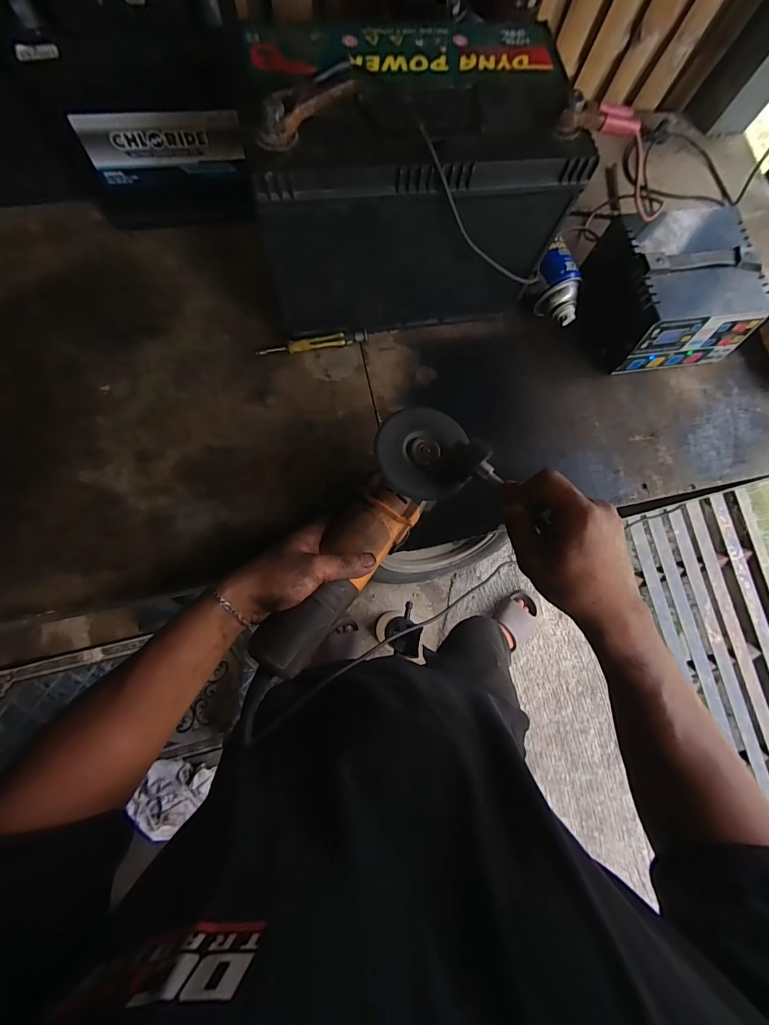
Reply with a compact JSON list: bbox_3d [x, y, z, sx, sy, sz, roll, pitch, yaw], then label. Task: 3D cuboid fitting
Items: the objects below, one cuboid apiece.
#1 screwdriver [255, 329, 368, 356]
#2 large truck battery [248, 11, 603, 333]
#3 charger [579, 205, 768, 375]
[{"bbox_3d":[-0.087,-0.205,0.499,0.135,0.013,0.016,-13,79,-10],"label":"screwdriver"},{"bbox_3d":[0.020,-0.329,0.433,0.295,0.208,0.169,-9,78,-8],"label":"large truck battery"},{"bbox_3d":[0.362,-0.281,0.523,0.187,0.093,0.159,-9,78,-9],"label":"charger"}]

